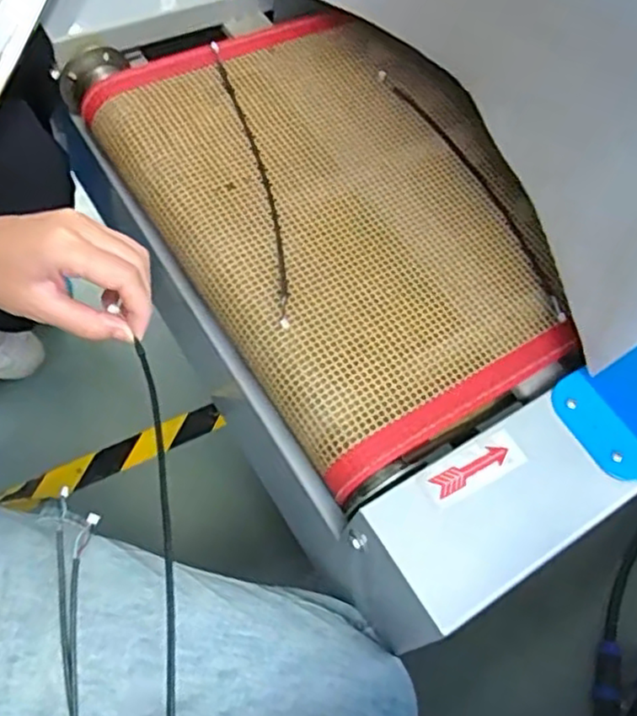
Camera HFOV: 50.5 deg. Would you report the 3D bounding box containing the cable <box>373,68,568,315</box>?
[{"bbox_3d":[0.126,-0.143,0.553,0.022,0.007,0.273,-24,69,-14],"label":"cable"}]

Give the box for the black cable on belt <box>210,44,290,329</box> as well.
[{"bbox_3d":[-0.049,-0.144,0.530,0.019,0.014,0.275,-11,66,-9],"label":"black cable on belt"}]

